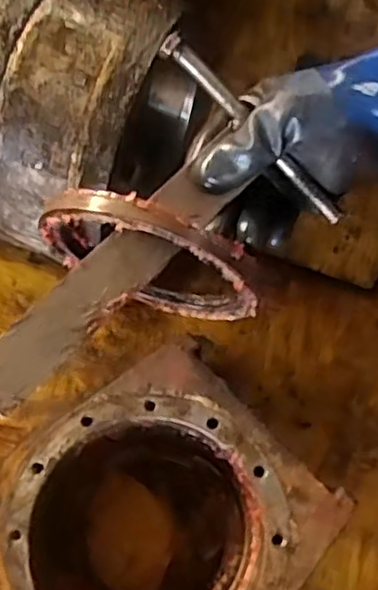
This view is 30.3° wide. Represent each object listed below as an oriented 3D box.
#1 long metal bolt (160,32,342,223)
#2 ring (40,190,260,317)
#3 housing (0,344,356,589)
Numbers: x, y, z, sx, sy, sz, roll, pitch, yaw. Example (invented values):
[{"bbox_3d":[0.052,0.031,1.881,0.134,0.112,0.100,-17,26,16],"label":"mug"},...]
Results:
[{"bbox_3d":[0.039,-0.101,0.430,0.014,0.015,0.151,-45,96,-11],"label":"long metal bolt"},{"bbox_3d":[-0.024,-0.023,0.466,0.143,0.147,0.023,17,76,4],"label":"ring"},{"bbox_3d":[-0.021,0.188,0.576,0.210,0.112,0.219,42,79,10],"label":"housing"}]

